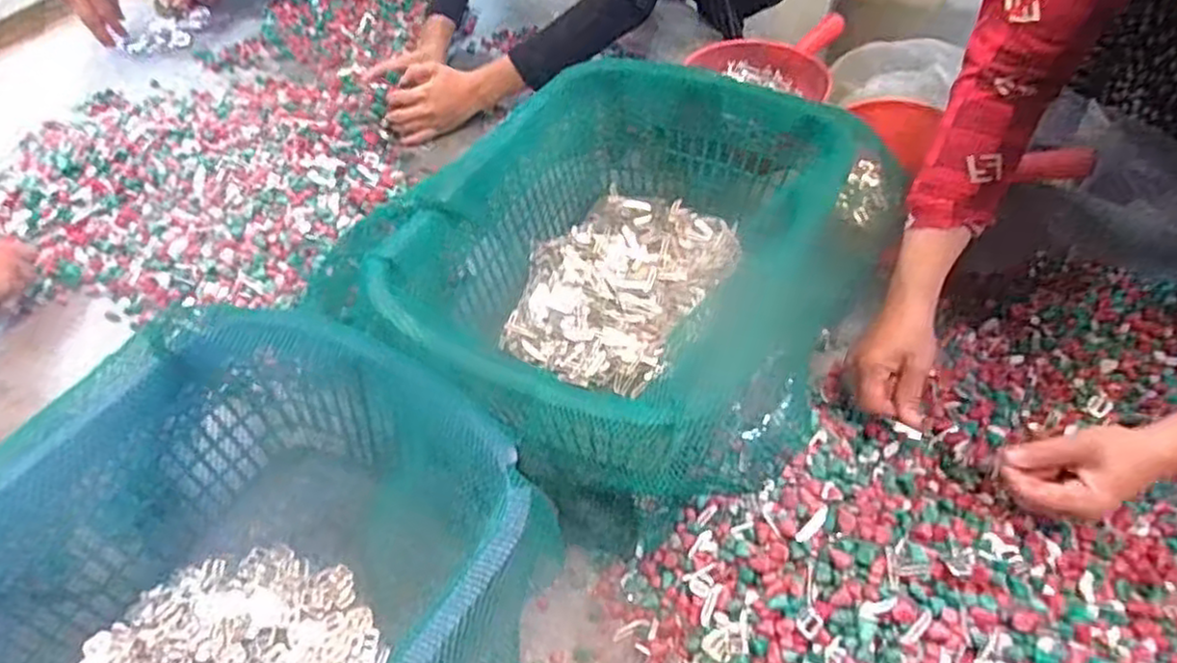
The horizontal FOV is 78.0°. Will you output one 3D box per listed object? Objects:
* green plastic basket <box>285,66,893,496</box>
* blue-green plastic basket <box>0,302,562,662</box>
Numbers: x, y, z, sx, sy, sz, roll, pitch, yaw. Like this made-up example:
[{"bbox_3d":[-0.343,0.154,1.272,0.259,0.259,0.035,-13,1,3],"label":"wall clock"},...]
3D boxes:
[{"bbox_3d":[0.024,-0.080,0.750,0.466,0.165,0.467,19,54,18],"label":"green plastic basket"},{"bbox_3d":[-0.267,0.221,0.502,0.364,0.163,0.452,28,57,24],"label":"blue-green plastic basket"}]

